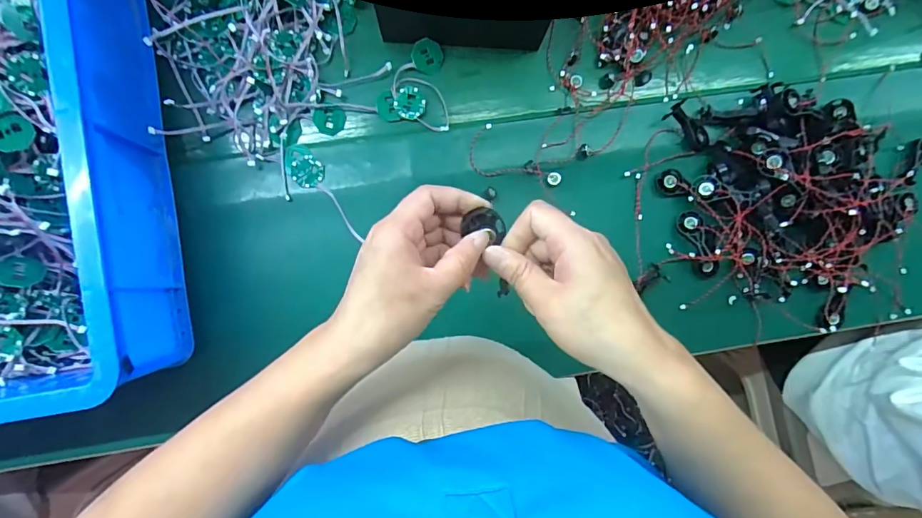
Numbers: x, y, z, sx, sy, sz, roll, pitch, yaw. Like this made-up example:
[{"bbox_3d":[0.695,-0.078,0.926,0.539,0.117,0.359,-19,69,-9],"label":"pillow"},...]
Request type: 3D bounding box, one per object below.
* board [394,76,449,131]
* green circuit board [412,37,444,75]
[{"bbox_3d":[-0.042,-0.177,0.532,0.070,0.004,0.047,21,87,-3],"label":"board"},{"bbox_3d":[-0.038,-0.229,0.530,0.034,0.006,0.038,2,88,-4],"label":"green circuit board"}]

